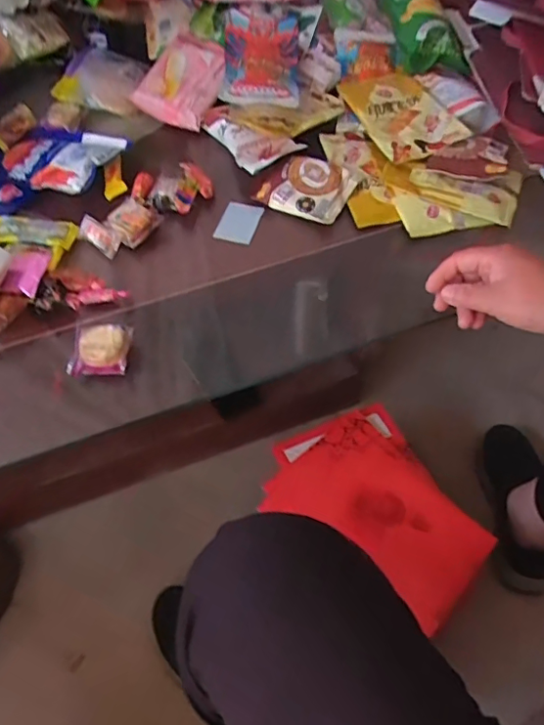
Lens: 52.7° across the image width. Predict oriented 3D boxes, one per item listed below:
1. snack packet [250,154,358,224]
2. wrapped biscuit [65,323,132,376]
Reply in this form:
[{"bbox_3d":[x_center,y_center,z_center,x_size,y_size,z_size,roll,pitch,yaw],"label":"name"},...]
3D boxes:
[{"bbox_3d":[0.040,-0.204,0.628,0.098,0.025,0.082,21,59,15],"label":"snack packet"},{"bbox_3d":[-0.159,-0.013,0.510,0.050,0.016,0.050,4,56,4],"label":"wrapped biscuit"}]

